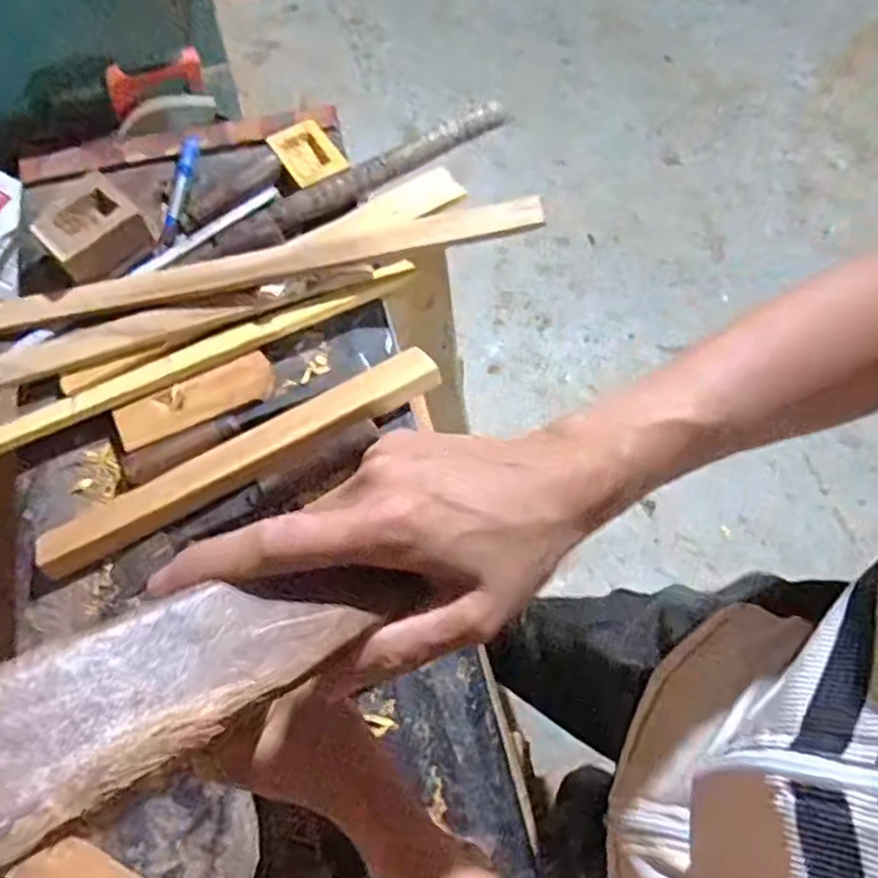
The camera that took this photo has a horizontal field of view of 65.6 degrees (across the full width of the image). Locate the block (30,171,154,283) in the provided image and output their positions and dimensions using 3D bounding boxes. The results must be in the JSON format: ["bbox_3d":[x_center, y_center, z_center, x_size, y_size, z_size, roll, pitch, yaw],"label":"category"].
[{"bbox_3d":[-0.377,-0.226,0.739,0.097,0.051,0.083,-42,71,-16],"label":"block"}]

